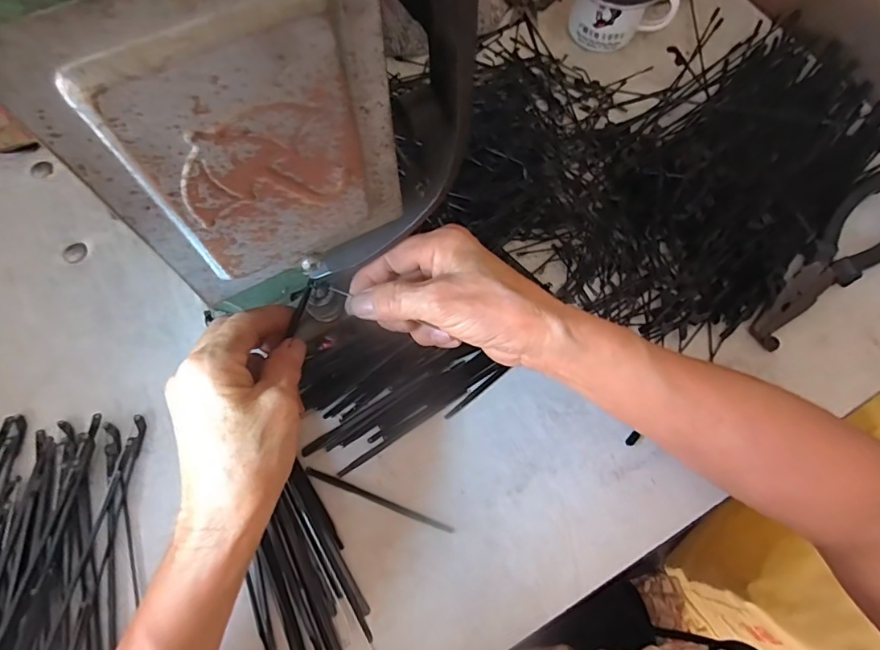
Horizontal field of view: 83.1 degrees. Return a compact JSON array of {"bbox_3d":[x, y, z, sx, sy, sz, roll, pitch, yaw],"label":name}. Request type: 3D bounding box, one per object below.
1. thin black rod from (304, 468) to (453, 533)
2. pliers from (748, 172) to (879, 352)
[{"bbox_3d":[-0.038,0.110,0.313,0.098,0.005,0.005,21,71,7],"label":"thin black rod"},{"bbox_3d":[0.291,-0.047,0.362,0.178,0.018,0.053,-39,75,-14],"label":"pliers"}]

